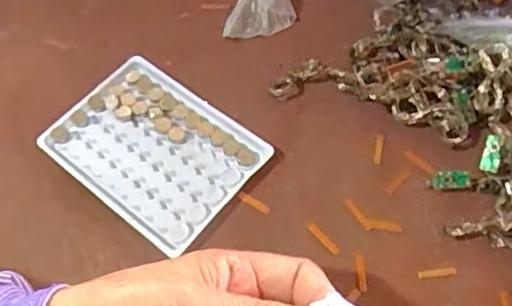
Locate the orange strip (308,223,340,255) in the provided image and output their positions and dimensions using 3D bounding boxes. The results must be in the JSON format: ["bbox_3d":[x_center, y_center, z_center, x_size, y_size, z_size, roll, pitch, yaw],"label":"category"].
[{"bbox_3d":[0.041,0.051,0.337,0.005,0.004,0.024,-38,63,-18],"label":"orange strip"}]

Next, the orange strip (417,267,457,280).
[{"bbox_3d":[0.104,0.069,0.322,0.022,0.004,0.005,-8,65,0],"label":"orange strip"}]

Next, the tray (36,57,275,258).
[{"bbox_3d":[-0.067,-0.003,0.369,0.128,0.011,0.094,35,67,22],"label":"tray"}]

